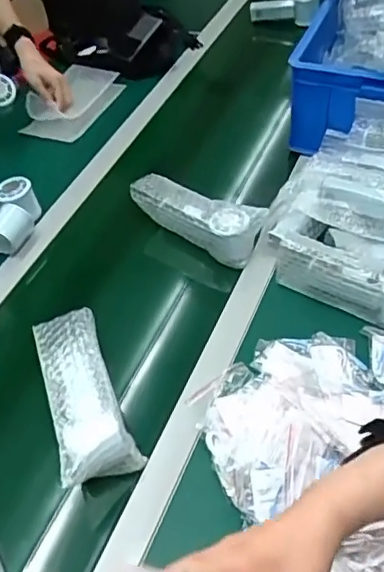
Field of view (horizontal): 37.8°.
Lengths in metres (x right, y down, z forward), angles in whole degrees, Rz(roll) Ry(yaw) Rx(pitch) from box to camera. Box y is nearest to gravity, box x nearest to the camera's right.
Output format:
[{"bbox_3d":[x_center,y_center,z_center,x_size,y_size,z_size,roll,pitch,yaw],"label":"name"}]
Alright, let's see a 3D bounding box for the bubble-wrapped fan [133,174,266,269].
[{"bbox_3d":[0.004,-0.103,0.831,0.205,0.071,0.064,29,57,26],"label":"bubble-wrapped fan"}]

